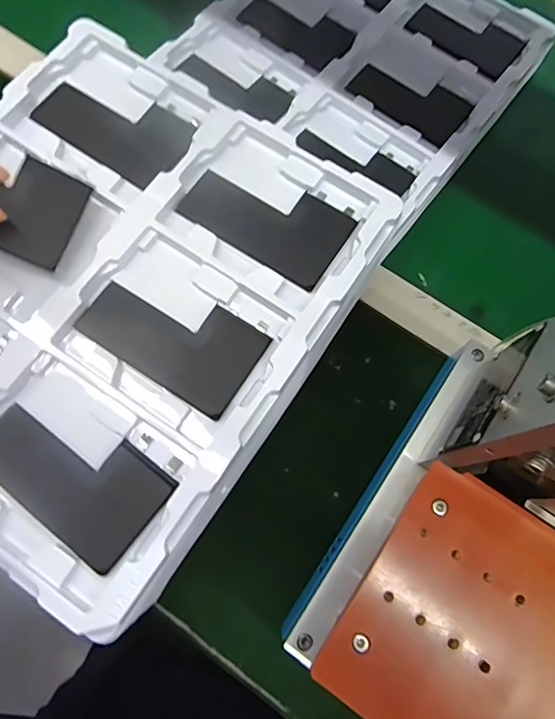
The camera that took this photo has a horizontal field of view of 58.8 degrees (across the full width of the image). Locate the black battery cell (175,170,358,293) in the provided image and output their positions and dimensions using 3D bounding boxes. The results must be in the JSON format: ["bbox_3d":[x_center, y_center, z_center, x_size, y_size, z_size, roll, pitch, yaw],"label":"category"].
[{"bbox_3d":[-0.008,-0.095,0.331,0.106,0.004,0.060,31,75,7],"label":"black battery cell"}]

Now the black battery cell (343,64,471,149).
[{"bbox_3d":[0.123,-0.242,0.457,0.105,0.006,0.063,36,76,9],"label":"black battery cell"}]

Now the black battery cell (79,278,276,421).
[{"bbox_3d":[-0.064,-0.016,0.306,0.106,0.004,0.061,32,75,7],"label":"black battery cell"}]

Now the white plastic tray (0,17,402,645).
[{"bbox_3d":[-0.112,-0.047,0.312,0.275,0.015,0.309,33,75,8],"label":"white plastic tray"}]

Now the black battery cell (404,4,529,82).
[{"bbox_3d":[0.185,-0.317,0.482,0.105,0.005,0.063,38,76,9],"label":"black battery cell"}]

